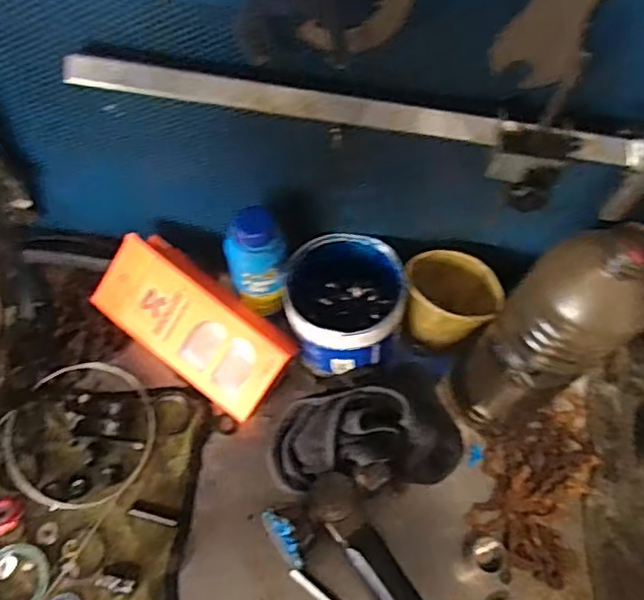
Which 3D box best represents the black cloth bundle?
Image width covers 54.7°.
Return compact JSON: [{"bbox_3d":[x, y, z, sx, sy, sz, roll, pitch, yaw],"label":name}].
[{"bbox_3d":[0.039,0.110,0.536,0.169,0.065,0.096,-6,62,-6],"label":"black cloth bundle"}]

